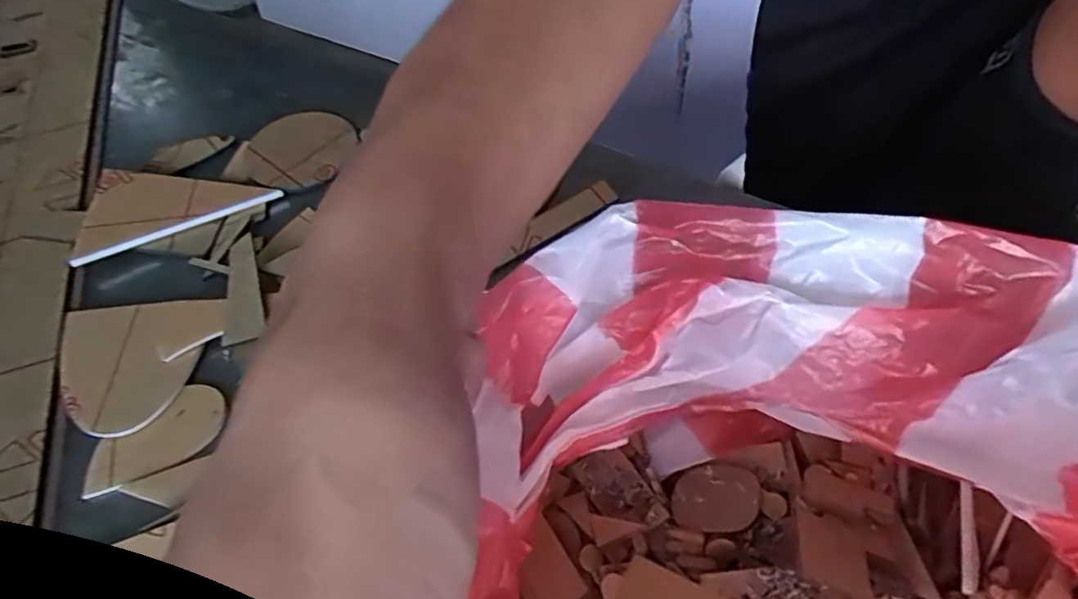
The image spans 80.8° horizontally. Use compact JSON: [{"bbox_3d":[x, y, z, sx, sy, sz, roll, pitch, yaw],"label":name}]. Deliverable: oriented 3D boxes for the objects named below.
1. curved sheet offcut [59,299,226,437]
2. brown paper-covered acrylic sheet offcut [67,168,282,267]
[{"bbox_3d":[-0.211,0.034,0.327,0.087,0.008,0.071,-4,55,2],"label":"curved sheet offcut"},{"bbox_3d":[-0.226,-0.067,0.388,0.111,0.009,0.067,-23,57,-11],"label":"brown paper-covered acrylic sheet offcut"}]

